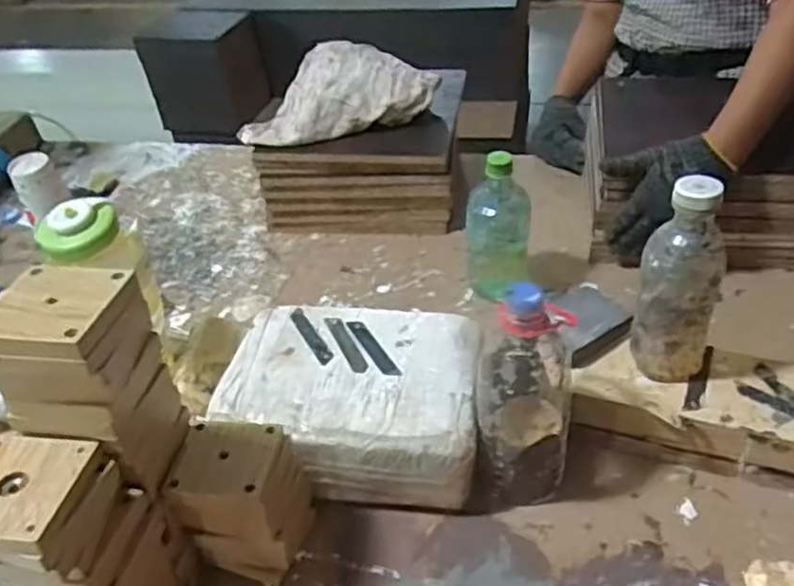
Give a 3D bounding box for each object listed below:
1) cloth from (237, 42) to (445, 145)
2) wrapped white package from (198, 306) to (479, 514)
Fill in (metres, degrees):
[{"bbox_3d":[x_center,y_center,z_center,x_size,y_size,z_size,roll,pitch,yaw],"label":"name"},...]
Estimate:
[{"bbox_3d":[-0.091,-0.303,1.048,0.286,0.079,0.174,-9,38,-5],"label":"cloth"},{"bbox_3d":[-0.043,0.113,0.746,0.256,0.089,0.194,4,38,11],"label":"wrapped white package"}]

